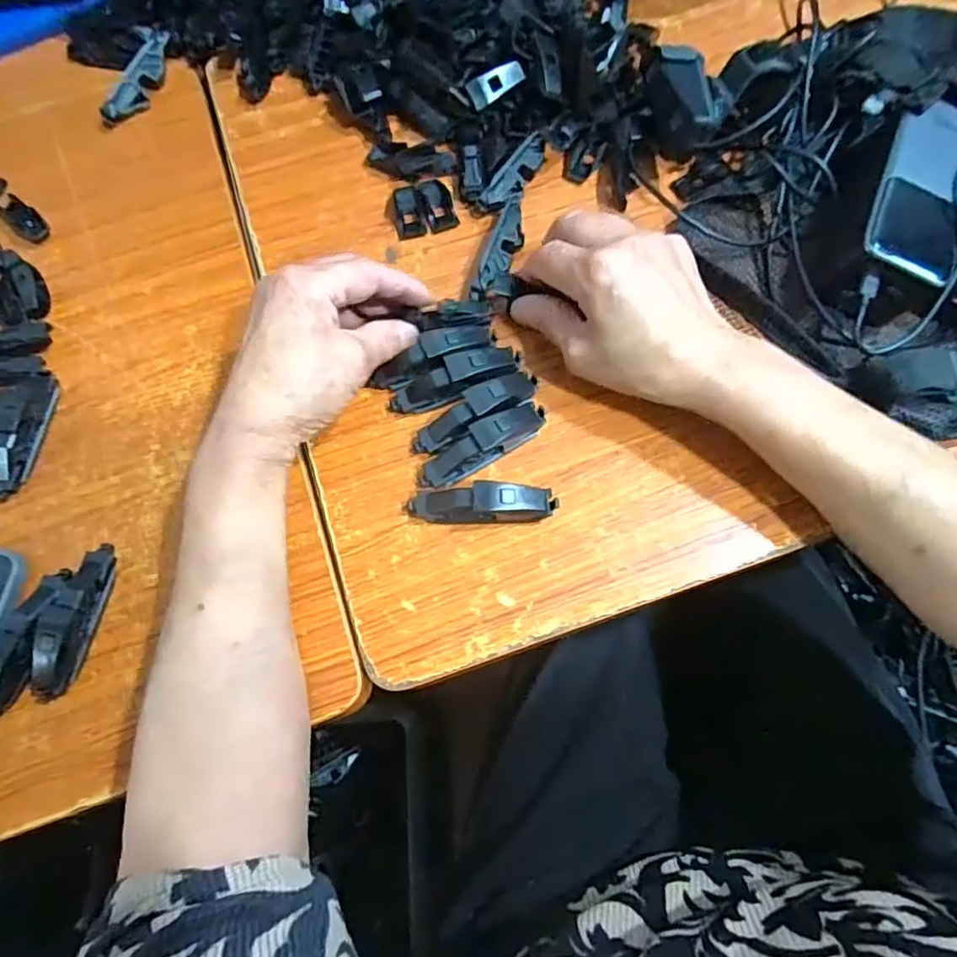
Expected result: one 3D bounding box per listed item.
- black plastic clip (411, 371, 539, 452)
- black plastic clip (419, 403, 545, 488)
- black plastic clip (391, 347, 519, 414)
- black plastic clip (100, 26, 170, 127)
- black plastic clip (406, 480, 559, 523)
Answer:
[{"bbox_3d":[0.000,-0.039,0.356,0.078,0.025,0.019,-32,72,-8],"label":"black plastic clip"},{"bbox_3d":[0.003,-0.020,0.350,0.079,0.024,0.017,-32,72,-8],"label":"black plastic clip"},{"bbox_3d":[-0.013,-0.058,0.365,0.081,0.024,0.022,-20,71,-4],"label":"black plastic clip"},{"bbox_3d":[-0.255,-0.297,0.462,0.022,0.027,0.079,20,73,10],"label":"black plastic clip"},{"bbox_3d":[0.002,0.014,0.339,0.081,0.022,0.021,-1,70,2],"label":"black plastic clip"}]

